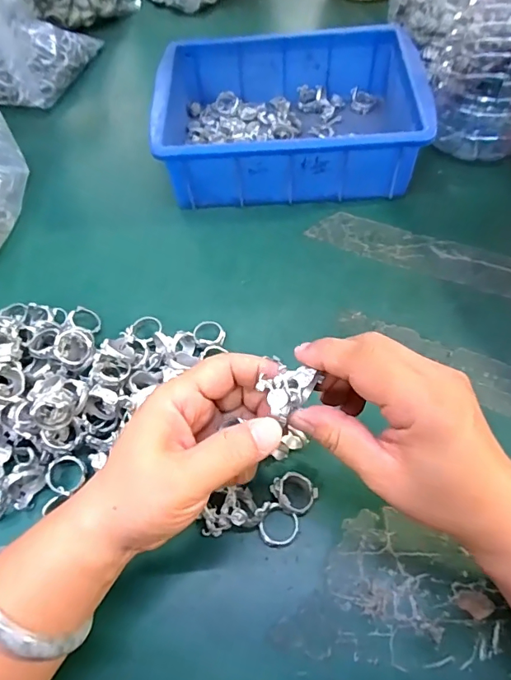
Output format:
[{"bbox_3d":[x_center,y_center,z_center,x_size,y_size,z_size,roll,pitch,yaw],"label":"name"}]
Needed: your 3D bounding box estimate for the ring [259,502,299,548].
[{"bbox_3d":[0.015,0.119,0.294,0.024,0.007,0.024,2,68,-4],"label":"ring"}]

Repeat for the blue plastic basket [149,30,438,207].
[{"bbox_3d":[0.029,-0.217,0.456,0.242,0.076,0.163,-2,60,3],"label":"blue plastic basket"}]

